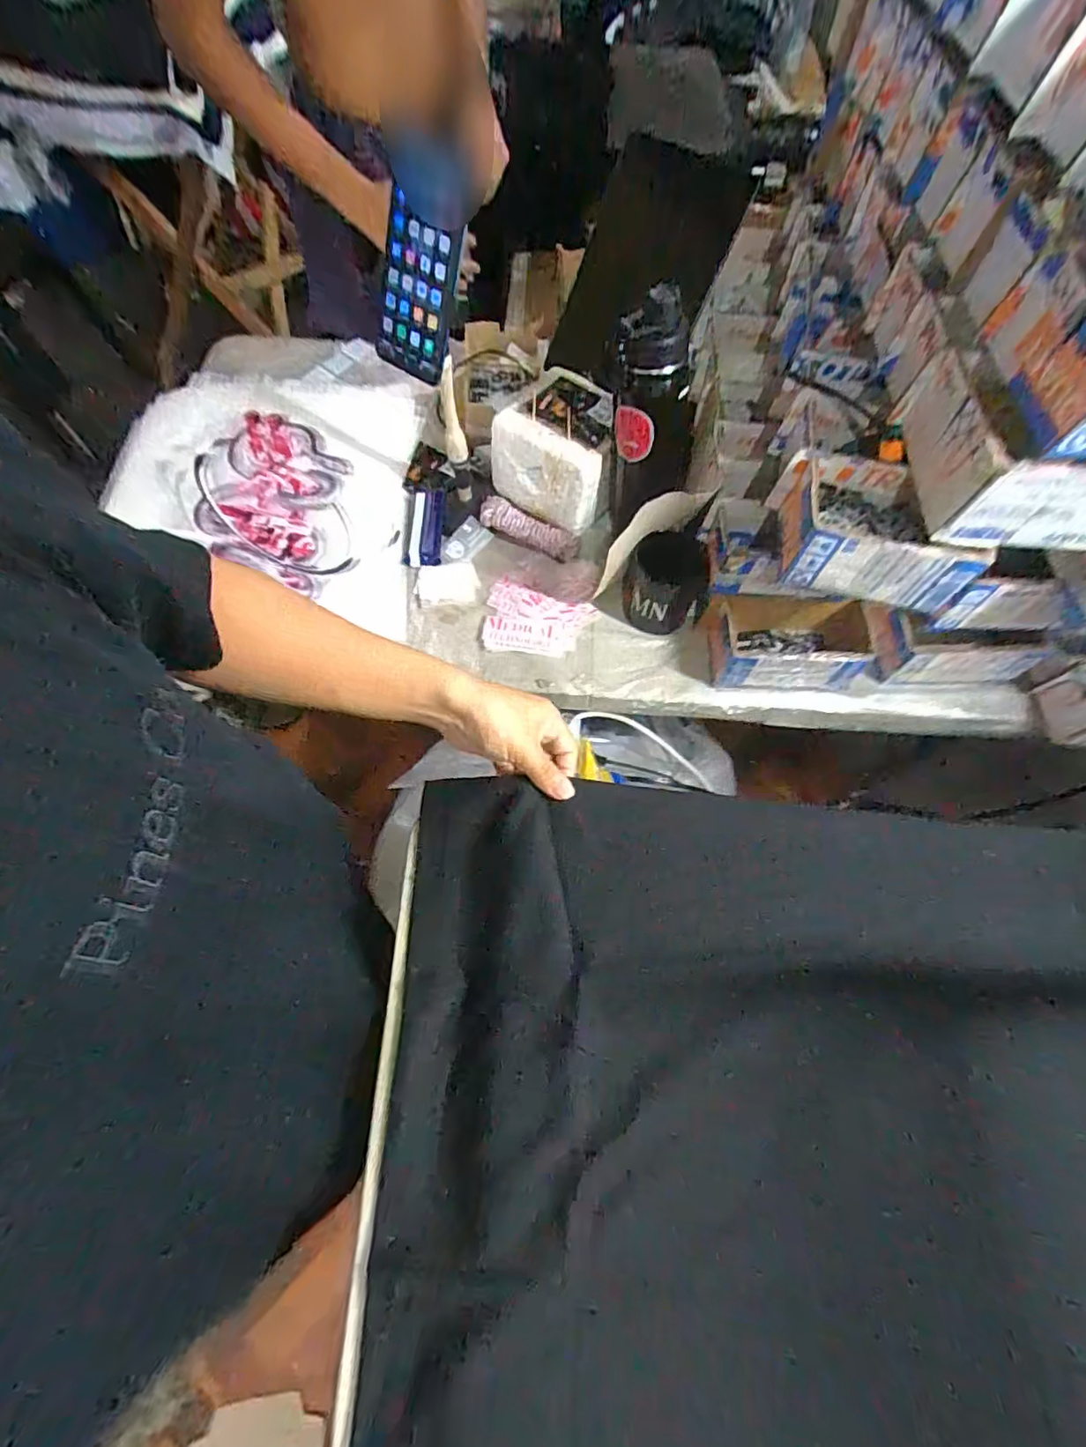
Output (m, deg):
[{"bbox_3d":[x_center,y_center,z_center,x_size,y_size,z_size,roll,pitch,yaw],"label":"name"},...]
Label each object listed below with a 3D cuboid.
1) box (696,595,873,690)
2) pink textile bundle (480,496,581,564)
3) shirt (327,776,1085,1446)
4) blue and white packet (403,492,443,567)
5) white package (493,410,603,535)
[{"bbox_3d":[0.273,-0.092,0.662,0.177,0.079,0.093,0,66,-2],"label":"box"},{"bbox_3d":[-0.016,-0.249,0.742,0.138,0.021,0.035,24,67,8],"label":"pink textile bundle"},{"bbox_3d":[0.169,0.263,0.405,0.567,0.043,0.421,4,66,-1],"label":"shirt"},{"bbox_3d":[-0.155,-0.254,0.755,0.046,0.016,0.107,0,66,-2],"label":"blue and white packet"},{"bbox_3d":[0.002,-0.303,0.720,0.152,0.110,0.043,33,69,12],"label":"white package"}]

